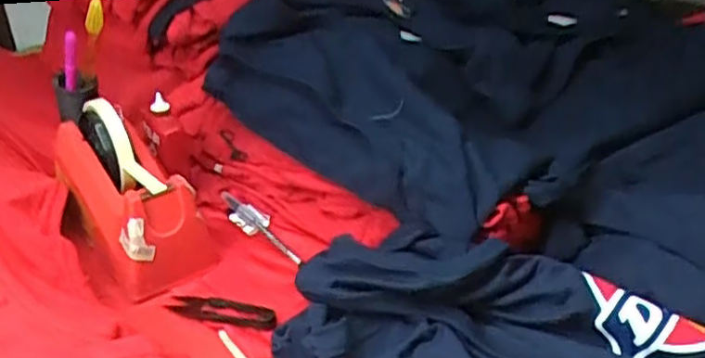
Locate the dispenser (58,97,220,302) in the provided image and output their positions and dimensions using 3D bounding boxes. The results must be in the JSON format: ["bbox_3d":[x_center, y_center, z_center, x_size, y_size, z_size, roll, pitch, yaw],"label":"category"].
[{"bbox_3d":[-0.194,0.008,0.630,0.081,0.123,0.159,-22,35,-29],"label":"dispenser"}]

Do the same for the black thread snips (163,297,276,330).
[{"bbox_3d":[-0.103,0.105,0.577,0.096,0.010,0.022,9,32,20],"label":"black thread snips"}]

